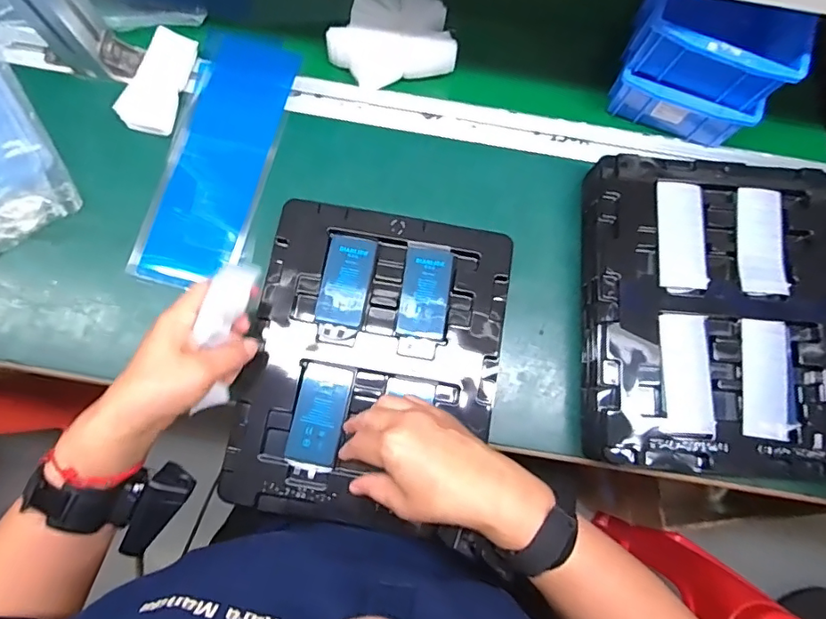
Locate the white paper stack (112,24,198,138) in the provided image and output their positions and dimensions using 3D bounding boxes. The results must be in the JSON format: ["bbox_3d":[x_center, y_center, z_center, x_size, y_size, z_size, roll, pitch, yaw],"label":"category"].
[{"bbox_3d":[-0.252,-0.226,0.515,0.045,0.030,0.100,16,77,1],"label":"white paper stack"}]

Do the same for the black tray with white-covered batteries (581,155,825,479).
[{"bbox_3d":[0.275,0.005,0.473,0.238,0.055,0.283,4,77,-2],"label":"black tray with white-covered batteries"}]

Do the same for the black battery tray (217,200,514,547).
[{"bbox_3d":[-0.035,0.047,0.462,0.218,0.017,0.272,9,76,1],"label":"black battery tray"}]

